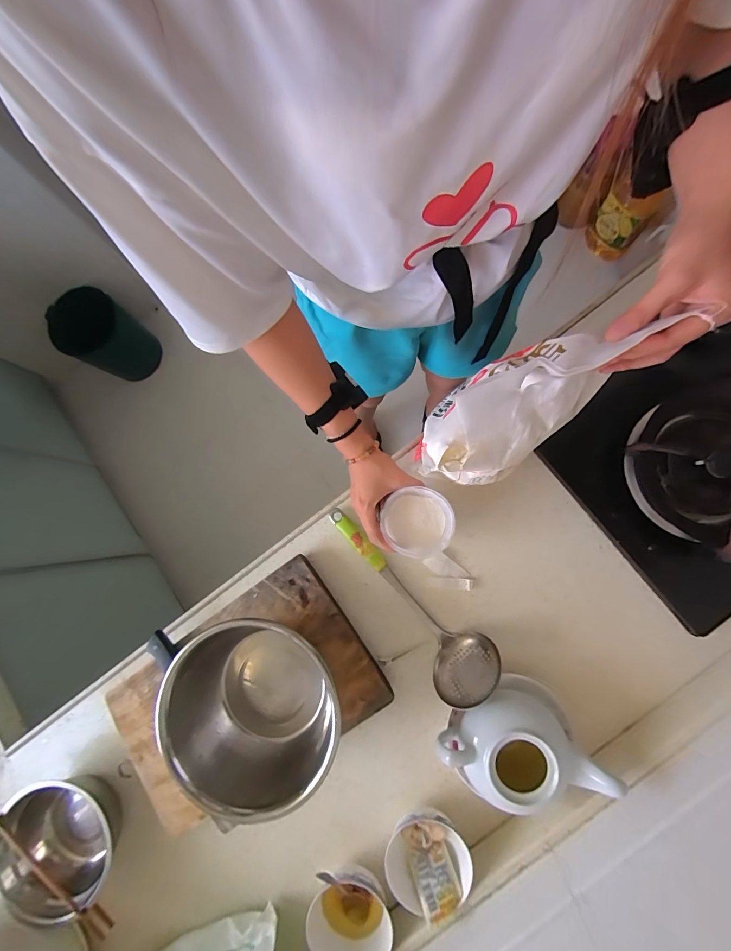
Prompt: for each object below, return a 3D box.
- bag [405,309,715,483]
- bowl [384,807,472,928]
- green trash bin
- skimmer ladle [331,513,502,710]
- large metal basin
[{"bbox_3d":[0.142,-0.071,0.366,0.179,0.131,0.102,-20,79,-3],"label":"bag"},{"bbox_3d":[0.086,0.530,0.515,0.106,0.055,0.112,0,79,1],"label":"bowl"},{"bbox_3d":[-0.927,-0.487,1.324,0.240,0.311,0.225,0,79,1],"label":"green trash bin"},{"bbox_3d":[0.071,0.171,0.562,0.101,0.077,0.337,-33,80,-5],"label":"skimmer ladle"},{"bbox_3d":[-0.148,0.307,0.507,0.207,0.112,0.218,0,79,1],"label":"large metal basin"}]

